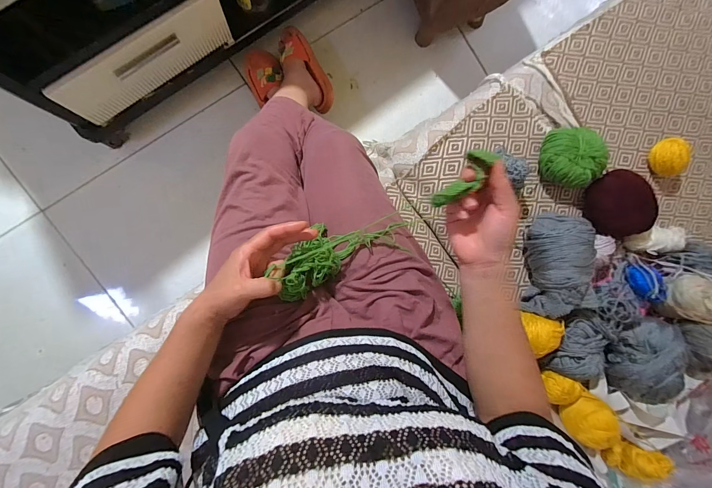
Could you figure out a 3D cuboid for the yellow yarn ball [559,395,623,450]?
[{"bbox_3d":[0.382,0.288,0.515,0.059,0.059,0.073,29,87,-7],"label":"yellow yarn ball"}]

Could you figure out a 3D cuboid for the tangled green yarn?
[{"bbox_3d":[-0.017,0.004,0.430,0.198,0.053,0.073,-26,95,-24],"label":"tangled green yarn"}]

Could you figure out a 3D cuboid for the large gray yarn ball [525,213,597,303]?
[{"bbox_3d":[0.318,0.020,0.494,0.082,0.064,0.133,4,91,-8],"label":"large gray yarn ball"}]

